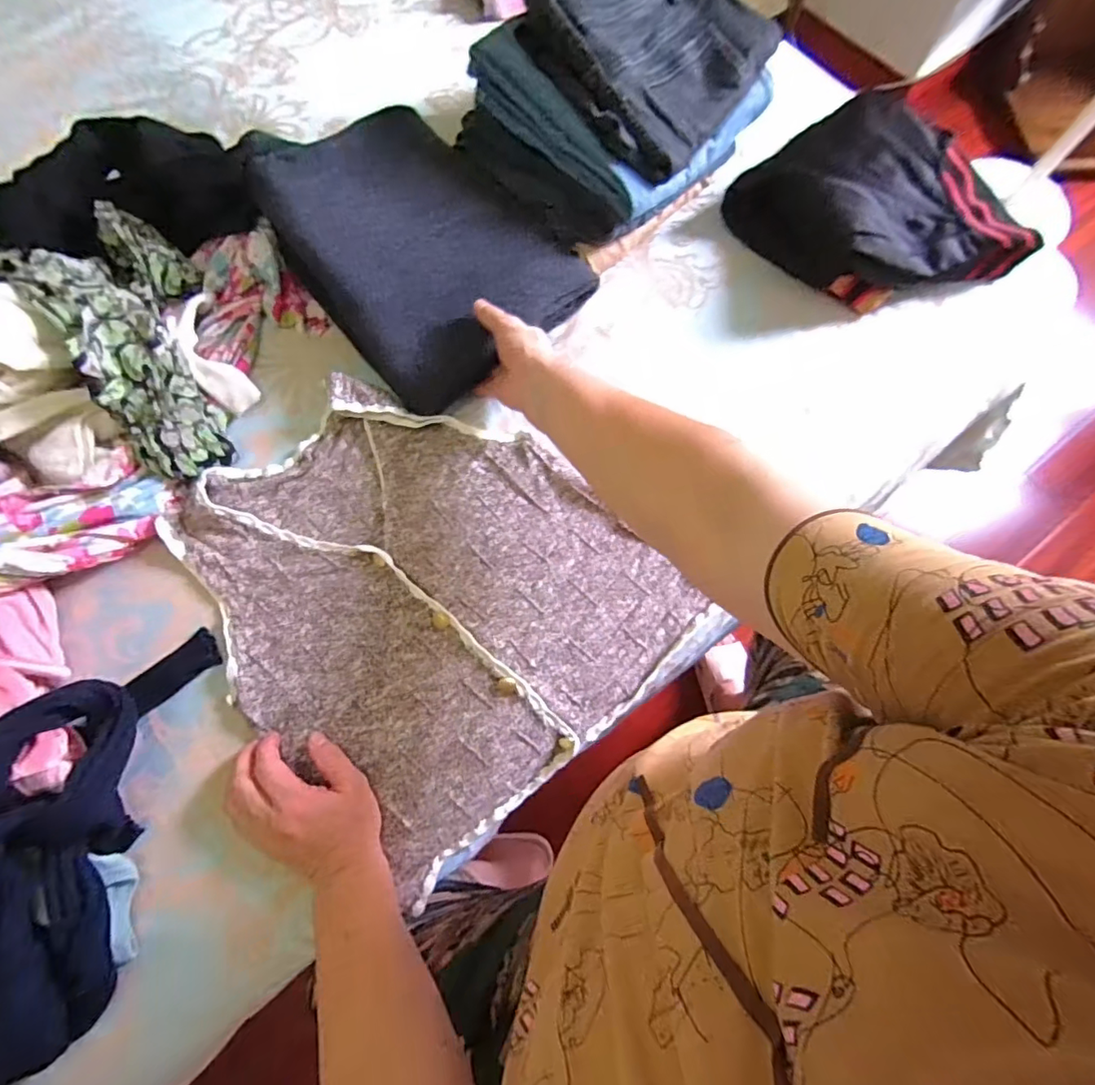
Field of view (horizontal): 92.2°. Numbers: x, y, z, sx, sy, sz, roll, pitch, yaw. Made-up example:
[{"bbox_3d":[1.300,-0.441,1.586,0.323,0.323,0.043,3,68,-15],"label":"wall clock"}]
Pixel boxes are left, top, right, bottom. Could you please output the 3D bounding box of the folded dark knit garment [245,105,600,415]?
[{"bbox_3d":[-0.144,-0.331,0.584,0.248,0.093,0.323,-41,78,-12],"label":"folded dark knit garment"}]

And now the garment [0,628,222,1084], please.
[{"bbox_3d":[-0.394,0.237,0.424,0.125,0.090,0.346,11,72,3],"label":"garment"}]

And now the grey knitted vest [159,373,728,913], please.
[{"bbox_3d":[-0.121,0.048,0.543,0.372,0.068,0.439,-41,78,-13],"label":"grey knitted vest"}]

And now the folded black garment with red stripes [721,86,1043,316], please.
[{"bbox_3d":[0.382,-0.401,0.622,0.273,0.076,0.264,-25,74,-8],"label":"folded black garment with red stripes"}]

